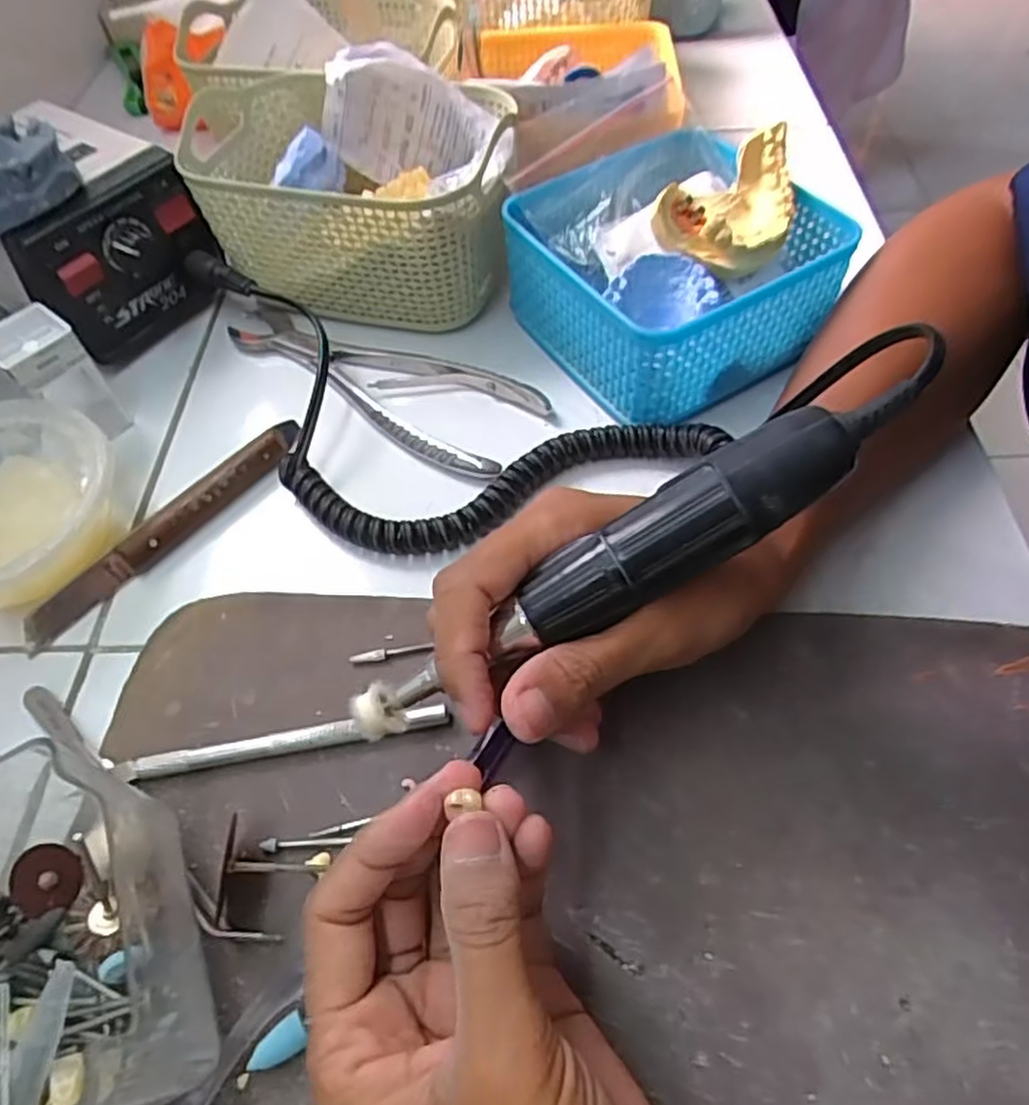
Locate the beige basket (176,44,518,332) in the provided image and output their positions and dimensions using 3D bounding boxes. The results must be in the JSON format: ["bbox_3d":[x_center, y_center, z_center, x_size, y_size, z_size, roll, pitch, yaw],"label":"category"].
[{"bbox_3d":[-0.086,-0.201,0.410,0.173,0.090,0.123,12,57,11],"label":"beige basket"}]

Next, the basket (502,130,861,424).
[{"bbox_3d":[0.082,-0.142,0.373,0.131,0.066,0.136,-30,59,-17],"label":"basket"}]

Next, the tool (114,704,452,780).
[{"bbox_3d":[-0.086,0.071,0.270,0.122,0.009,0.009,-9,56,-4],"label":"tool"}]

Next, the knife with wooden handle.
[{"bbox_3d":[-0.156,-0.013,0.329,0.015,0.012,0.147,35,64,23],"label":"knife with wooden handle"}]

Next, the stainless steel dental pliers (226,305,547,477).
[{"bbox_3d":[-0.077,-0.092,0.378,0.186,0.006,0.063,24,60,18],"label":"stainless steel dental pliers"}]

